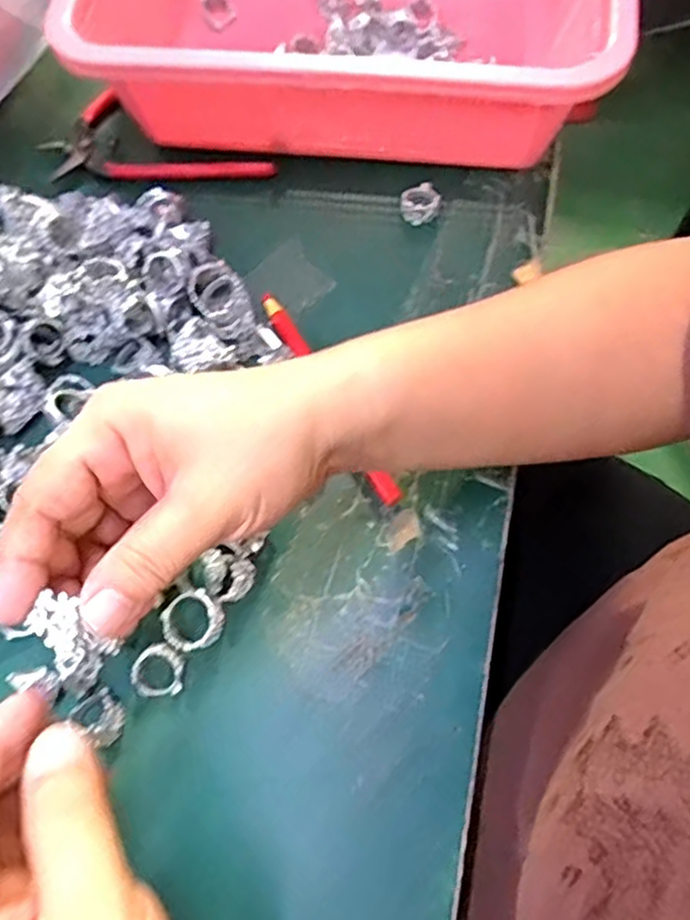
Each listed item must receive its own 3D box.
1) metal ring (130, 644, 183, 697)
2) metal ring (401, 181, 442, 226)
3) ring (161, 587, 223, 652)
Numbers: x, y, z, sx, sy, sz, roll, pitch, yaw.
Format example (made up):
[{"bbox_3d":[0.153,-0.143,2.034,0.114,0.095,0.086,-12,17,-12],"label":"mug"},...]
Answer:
[{"bbox_3d":[-0.083,0.093,0.303,0.022,0.005,0.023,0,98,-1],"label":"metal ring"},{"bbox_3d":[0.045,-0.152,0.407,0.024,0.011,0.024,-1,66,2],"label":"metal ring"},{"bbox_3d":[-0.069,0.073,0.310,0.026,0.008,0.026,-1,66,2],"label":"ring"}]

